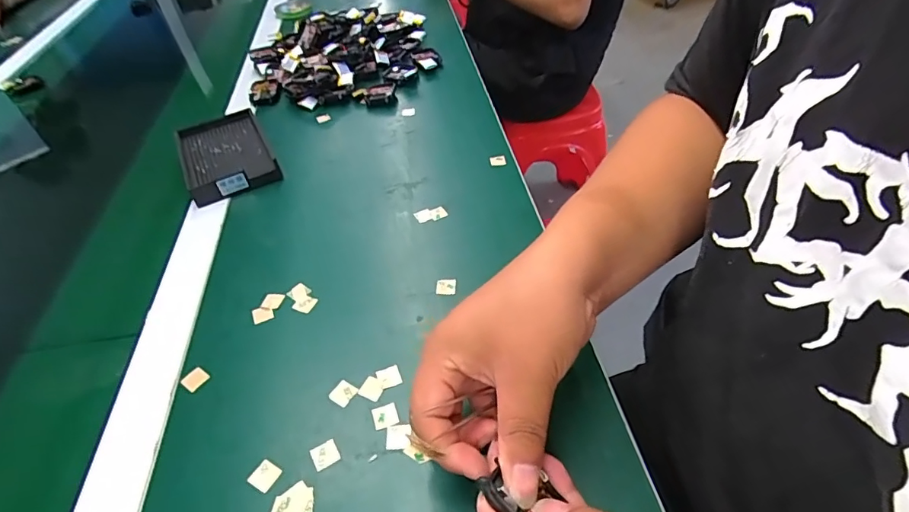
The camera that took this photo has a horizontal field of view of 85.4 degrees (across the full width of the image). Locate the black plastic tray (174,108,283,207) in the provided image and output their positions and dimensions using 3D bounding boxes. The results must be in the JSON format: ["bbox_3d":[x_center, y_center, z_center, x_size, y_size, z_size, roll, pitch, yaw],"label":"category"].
[{"bbox_3d":[-0.255,-0.111,0.549,0.091,0.029,0.141,-24,47,-16],"label":"black plastic tray"}]

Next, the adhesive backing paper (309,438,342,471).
[{"bbox_3d":[-0.081,0.124,0.308,0.016,0.004,0.016,-26,49,-17],"label":"adhesive backing paper"}]

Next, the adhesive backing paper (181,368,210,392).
[{"bbox_3d":[-0.187,0.088,0.354,0.015,0.004,0.015,24,53,28],"label":"adhesive backing paper"}]

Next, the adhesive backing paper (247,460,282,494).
[{"bbox_3d":[-0.116,0.133,0.300,0.016,0.004,0.015,18,50,24],"label":"adhesive backing paper"}]

